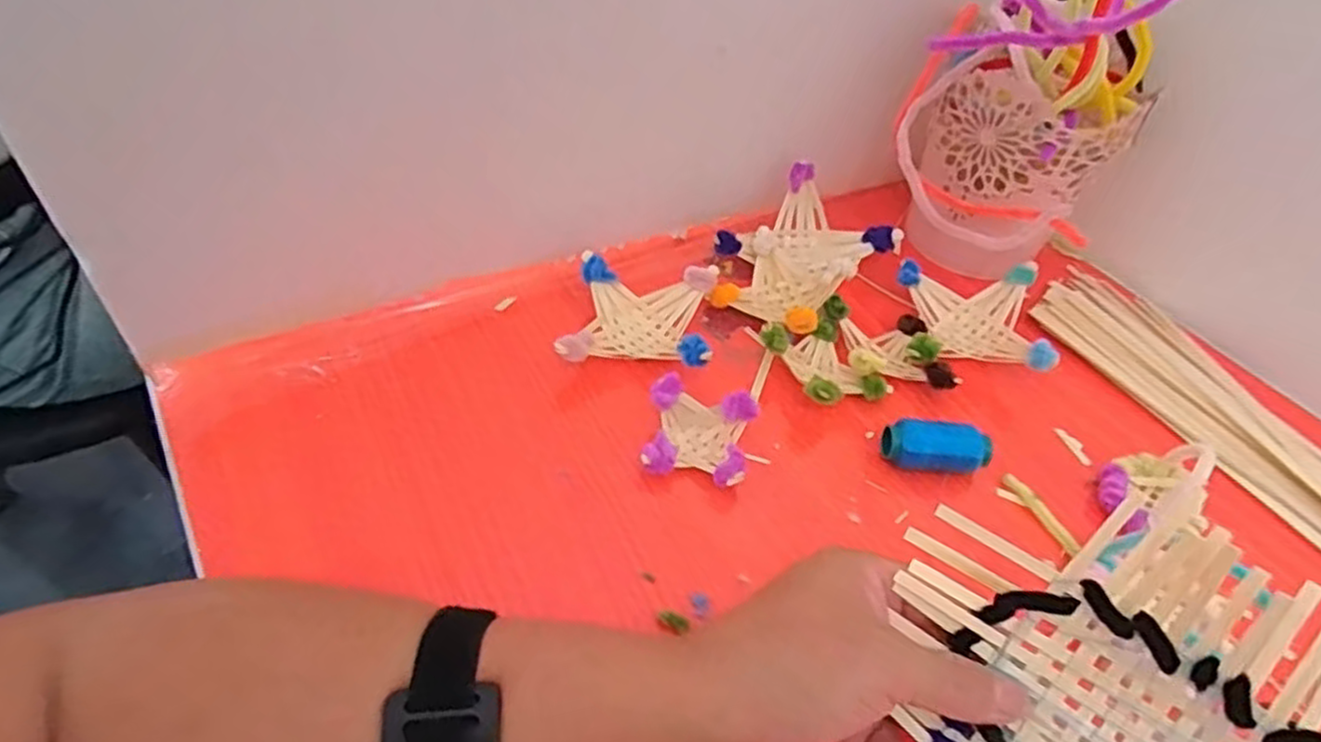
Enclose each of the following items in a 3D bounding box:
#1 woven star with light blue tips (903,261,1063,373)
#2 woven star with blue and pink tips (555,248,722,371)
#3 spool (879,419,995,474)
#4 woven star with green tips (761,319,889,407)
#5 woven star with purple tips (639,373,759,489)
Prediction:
[{"bbox_3d":[0.195,-0.034,0.464,0.080,0.032,0.082,8,47,1],"label":"woven star with light blue tips"},{"bbox_3d":[-0.011,-0.029,0.438,0.081,0.034,0.080,7,47,0],"label":"woven star with blue and pink tips"},{"bbox_3d":[0.147,0.043,0.398,0.057,0.024,0.023,6,47,-1],"label":"spool"},{"bbox_3d":[0.095,-0.004,0.432,0.059,0.030,0.061,-20,53,-23],"label":"woven star with green tips"},{"bbox_3d":[0.020,0.034,0.388,0.053,0.030,0.050,12,47,4],"label":"woven star with purple tips"}]

